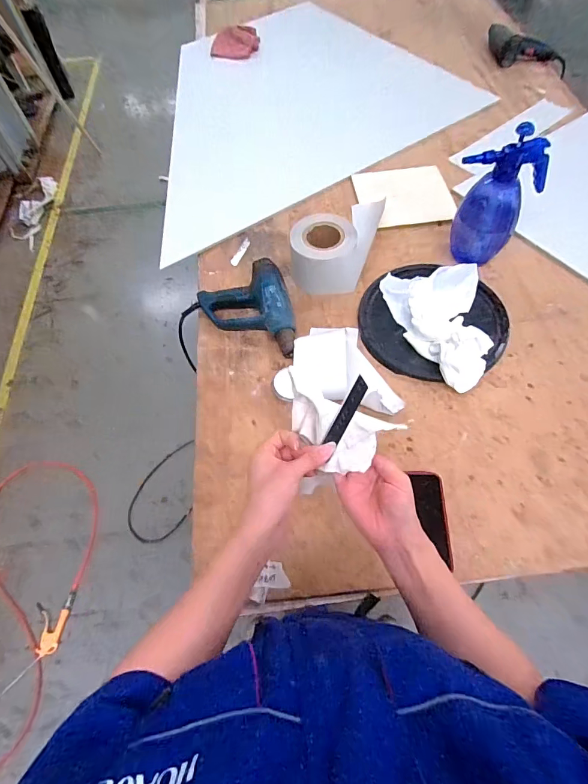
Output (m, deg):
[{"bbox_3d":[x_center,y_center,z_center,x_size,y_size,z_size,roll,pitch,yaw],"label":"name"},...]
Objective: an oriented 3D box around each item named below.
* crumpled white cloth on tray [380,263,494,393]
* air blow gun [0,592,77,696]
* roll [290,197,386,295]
[{"bbox_3d":[0.322,-0.152,0.855,0.209,0.061,0.321,-6,61,0],"label":"crumpled white cloth on tray"},{"bbox_3d":[-0.839,0.842,1.291,0.136,0.036,0.406,17,64,12],"label":"air blow gun"},{"bbox_3d":[0.102,-0.370,0.950,0.163,0.116,0.269,19,64,13],"label":"roll"}]

